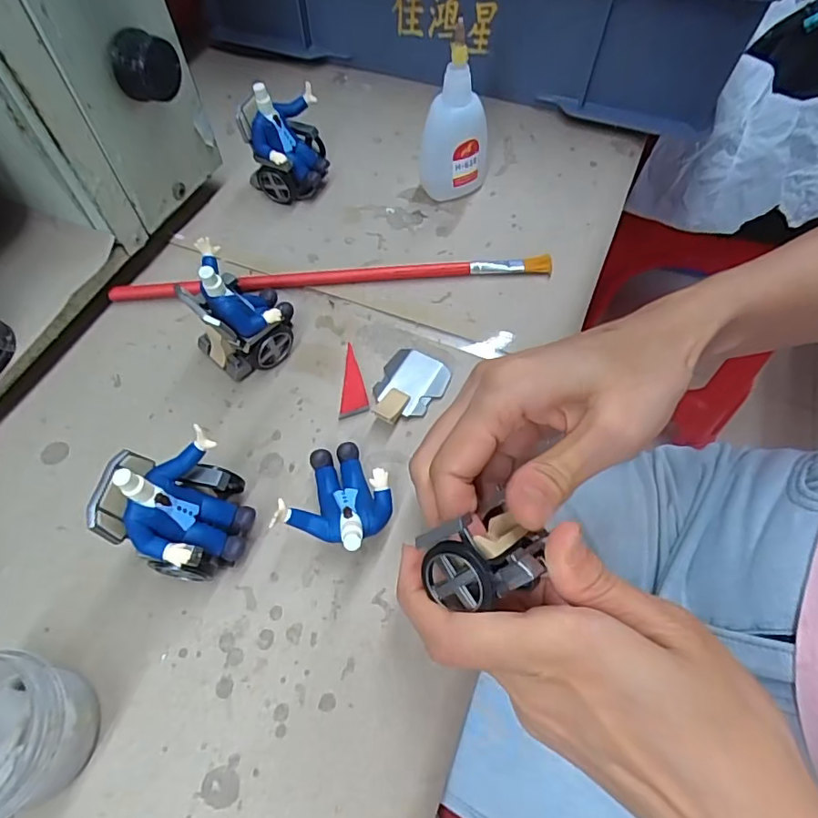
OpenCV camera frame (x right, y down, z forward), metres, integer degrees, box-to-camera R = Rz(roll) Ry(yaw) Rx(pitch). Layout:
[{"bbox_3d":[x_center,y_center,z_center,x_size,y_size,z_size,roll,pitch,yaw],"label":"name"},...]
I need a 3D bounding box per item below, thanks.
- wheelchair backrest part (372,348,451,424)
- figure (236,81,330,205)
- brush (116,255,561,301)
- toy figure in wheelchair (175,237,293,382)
[{"bbox_3d":[0.000,-0.011,0.292,0.034,0.005,0.045,27,64,14],"label":"wheelchair backrest part"},{"bbox_3d":[-0.080,-0.171,0.354,0.052,0.058,0.043,-14,62,-8],"label":"figure"},{"bbox_3d":[-0.044,-0.078,0.327,0.259,0.005,0.010,-5,105,-3],"label":"brush"},{"bbox_3d":[-0.089,-0.053,0.281,0.050,0.069,0.045,-28,64,-14],"label":"toy figure in wheelchair"}]

